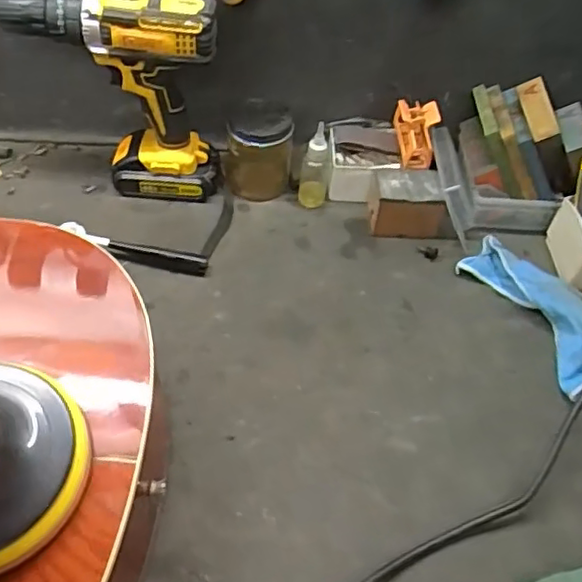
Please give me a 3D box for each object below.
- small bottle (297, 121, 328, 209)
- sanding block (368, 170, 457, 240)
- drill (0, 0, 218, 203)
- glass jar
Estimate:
[{"bbox_3d":[0.027,-0.135,0.653,0.030,0.095,0.031,8,51,1],"label":"small bottle"},{"bbox_3d":[0.131,-0.095,0.650,0.096,0.053,0.052,2,51,-4],"label":"sanding block"},{"bbox_3d":[-0.172,-0.193,0.612,0.196,0.204,0.068,4,51,-2],"label":"drill"},{"bbox_3d":[-0.036,-0.159,0.667,0.080,0.088,0.077,3,51,-3],"label":"glass jar"}]

